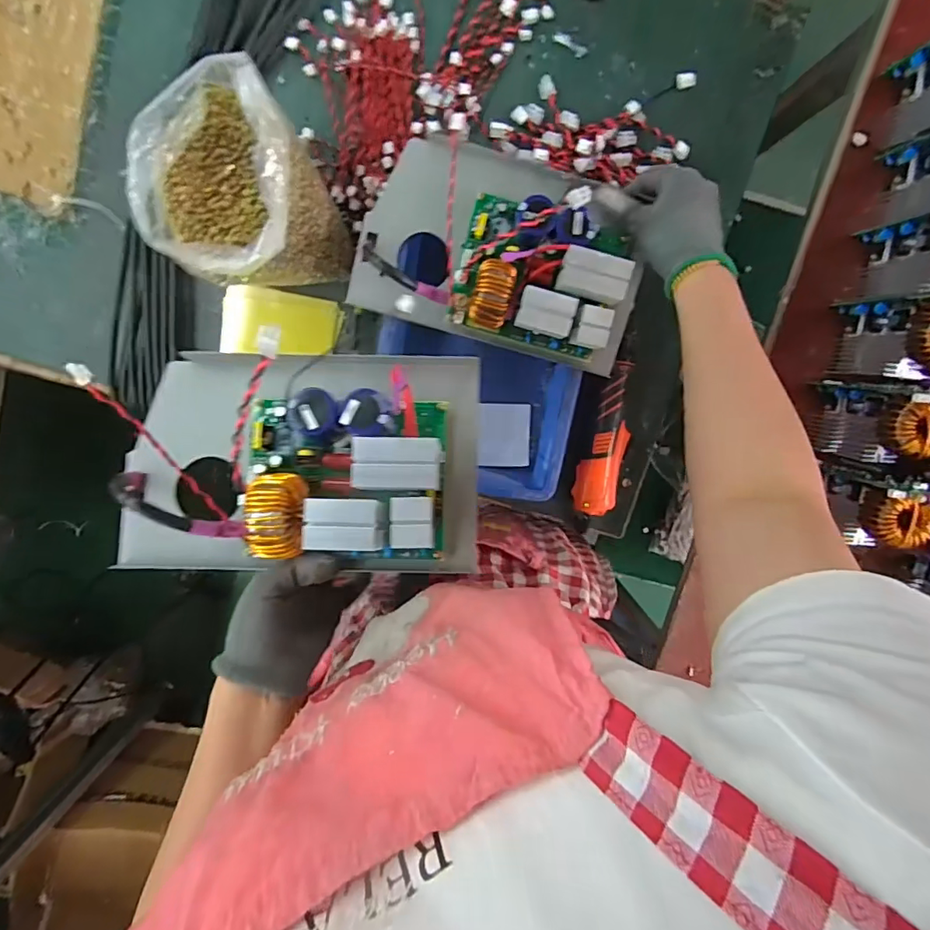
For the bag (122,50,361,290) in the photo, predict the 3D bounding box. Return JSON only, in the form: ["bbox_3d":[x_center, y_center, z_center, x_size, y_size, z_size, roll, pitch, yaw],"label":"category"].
[{"bbox_3d":[-0.217,-0.259,0.510,0.150,0.138,0.162,-27,98,3],"label":"bag"}]

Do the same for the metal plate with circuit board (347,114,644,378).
[{"bbox_3d":[0.036,-0.196,0.473,0.266,0.086,0.158,16,98,-3],"label":"metal plate with circuit board"}]

